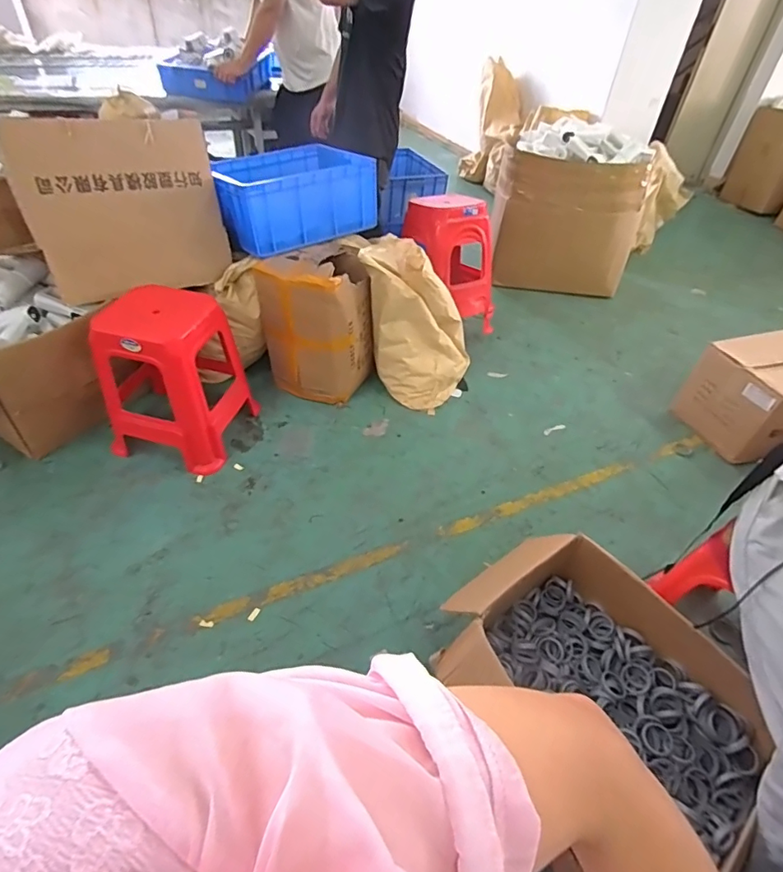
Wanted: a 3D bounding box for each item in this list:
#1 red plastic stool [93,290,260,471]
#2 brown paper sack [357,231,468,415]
[{"bbox_3d":[-0.711,-0.180,1.624,0.358,0.501,0.338,13,46,9],"label":"red plastic stool"},{"bbox_3d":[0.092,-0.417,1.864,0.369,0.548,0.300,24,47,19],"label":"brown paper sack"}]

